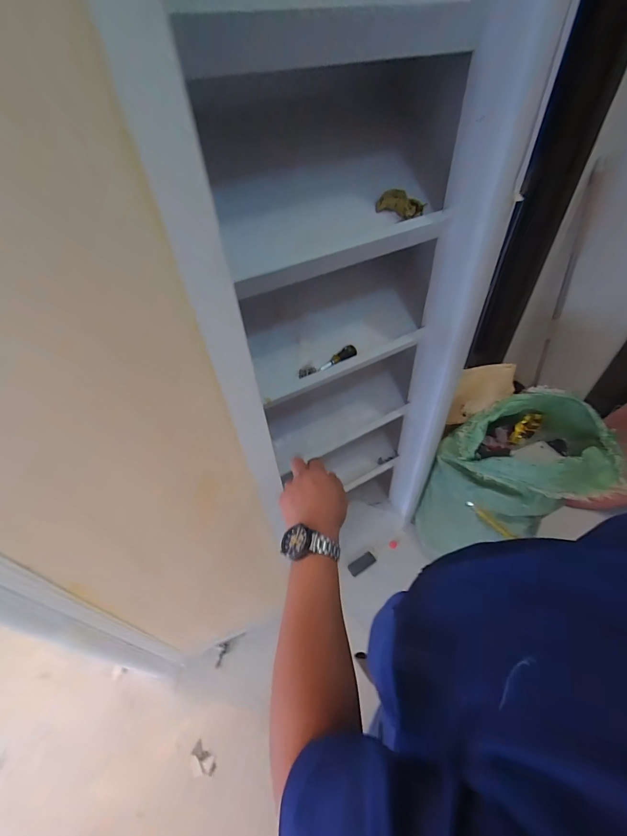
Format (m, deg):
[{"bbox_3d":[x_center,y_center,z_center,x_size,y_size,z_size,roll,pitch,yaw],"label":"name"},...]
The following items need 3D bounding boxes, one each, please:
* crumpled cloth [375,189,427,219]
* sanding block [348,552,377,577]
[{"bbox_3d":[0.159,-0.396,0.634,0.085,0.036,0.033,20,52,22],"label":"crumpled cloth"},{"bbox_3d":[0.195,0.591,1.396,0.114,0.012,0.051,-27,77,-16],"label":"sanding block"}]

